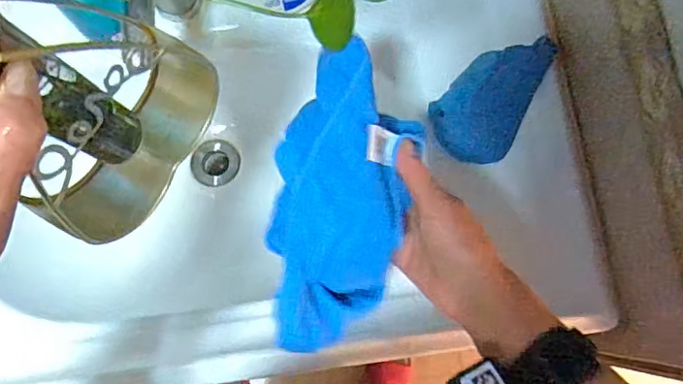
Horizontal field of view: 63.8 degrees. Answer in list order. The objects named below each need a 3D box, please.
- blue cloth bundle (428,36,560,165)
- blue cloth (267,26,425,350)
[{"bbox_3d":[0.163,-0.098,0.571,0.146,0.030,0.089,-44,83,-9],"label":"blue cloth bundle"},{"bbox_3d":[-0.002,0.013,0.429,0.100,0.062,0.235,8,97,0],"label":"blue cloth"}]

